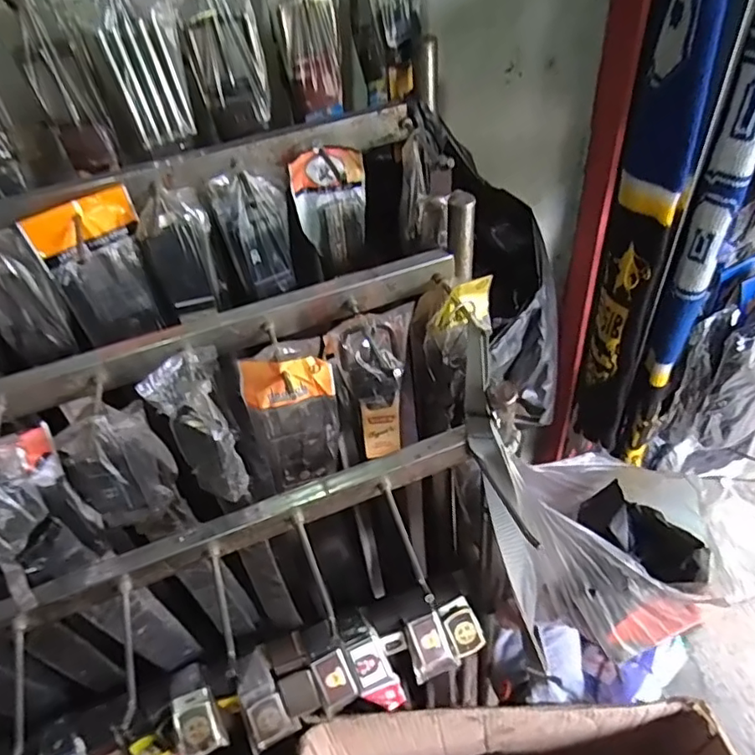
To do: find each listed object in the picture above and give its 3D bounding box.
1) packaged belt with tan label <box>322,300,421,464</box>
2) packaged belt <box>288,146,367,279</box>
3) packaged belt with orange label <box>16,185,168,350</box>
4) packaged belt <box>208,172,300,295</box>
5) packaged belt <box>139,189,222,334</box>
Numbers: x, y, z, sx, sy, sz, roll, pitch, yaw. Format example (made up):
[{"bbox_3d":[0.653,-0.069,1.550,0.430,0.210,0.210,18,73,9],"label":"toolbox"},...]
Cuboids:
[{"bbox_3d":[0.002,0.011,0.502,0.066,0.158,0.025,-22,46,-15],"label":"packaged belt with tan label"},{"bbox_3d":[-0.040,-0.150,0.525,0.062,0.110,0.021,-14,44,-7],"label":"packaged belt"},{"bbox_3d":[-0.230,-0.087,0.493,0.079,0.129,0.016,-28,48,-20],"label":"packaged belt with orange label"},{"bbox_3d":[-0.105,-0.124,0.509,0.058,0.109,0.021,-19,45,-12],"label":"packaged belt"},{"bbox_3d":[-0.165,-0.099,0.508,0.053,0.123,0.027,-22,46,-15],"label":"packaged belt"}]

